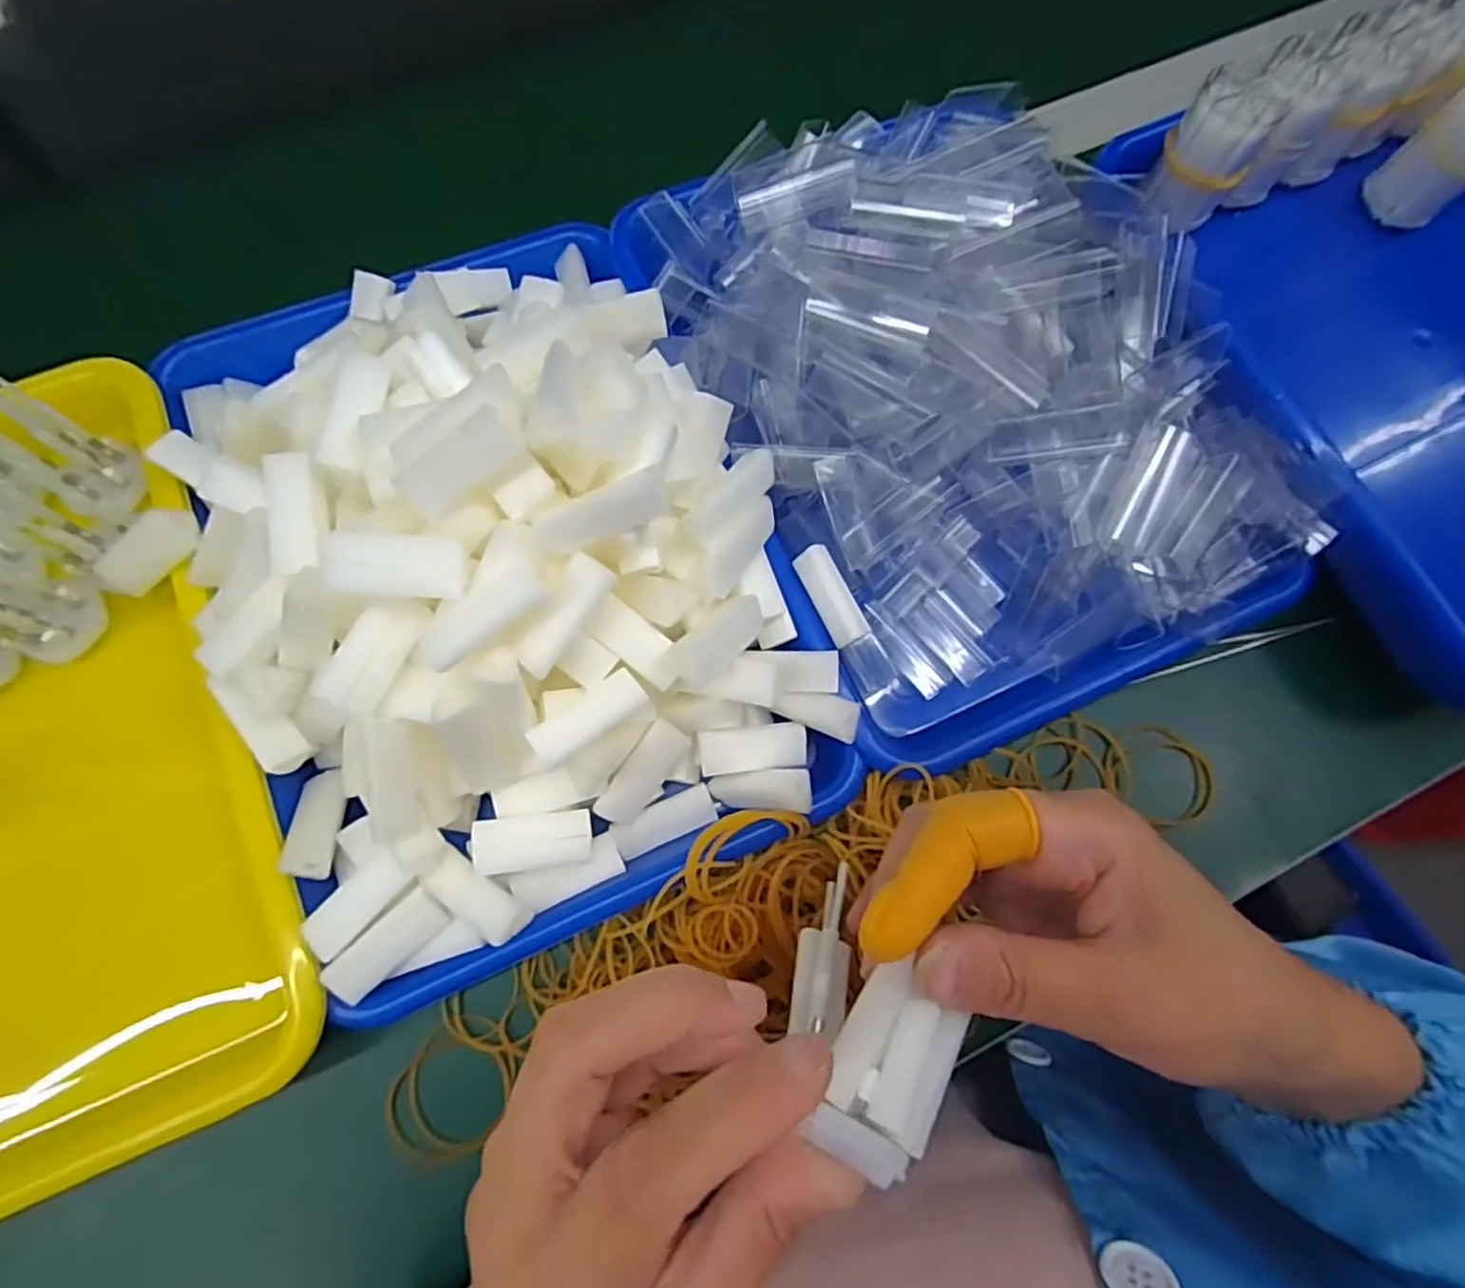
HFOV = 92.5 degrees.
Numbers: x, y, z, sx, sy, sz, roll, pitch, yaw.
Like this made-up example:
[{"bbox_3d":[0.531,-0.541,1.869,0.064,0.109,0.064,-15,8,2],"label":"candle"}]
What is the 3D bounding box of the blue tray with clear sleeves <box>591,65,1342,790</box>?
[{"bbox_3d":[0.111,-0.127,0.341,0.233,0.076,0.310,-23,76,-8],"label":"blue tray with clear sleeves"}]

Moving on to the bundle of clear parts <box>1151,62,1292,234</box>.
[{"bbox_3d":[0.237,-0.244,0.350,0.040,0.055,0.036,35,76,8],"label":"bundle of clear parts"}]

